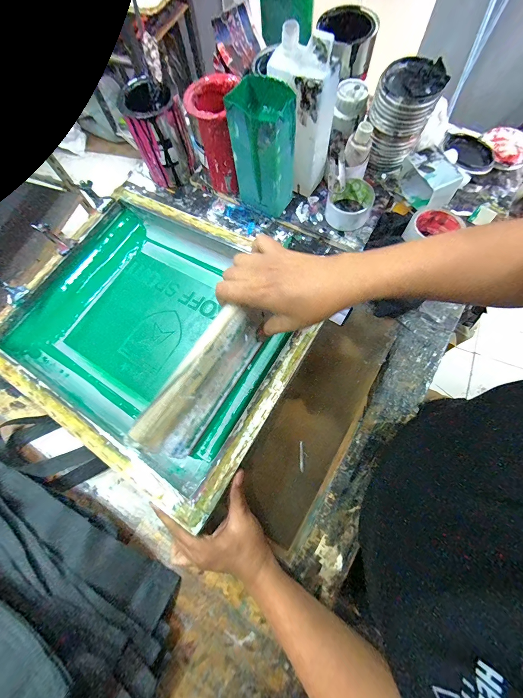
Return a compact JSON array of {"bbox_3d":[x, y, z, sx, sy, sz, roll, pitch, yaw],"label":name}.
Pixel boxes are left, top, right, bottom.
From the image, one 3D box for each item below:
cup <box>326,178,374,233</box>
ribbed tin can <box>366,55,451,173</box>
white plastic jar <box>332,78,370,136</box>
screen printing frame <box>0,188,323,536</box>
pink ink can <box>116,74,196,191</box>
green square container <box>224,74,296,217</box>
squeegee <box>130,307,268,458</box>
[{"bbox_3d":[0.166,-0.268,0.516,0.074,0.056,0.080,-1,72,3],"label":"cup"},{"bbox_3d":[0.249,-0.424,0.499,0.102,0.131,0.104,-1,72,3],"label":"ribbed tin can"},{"bbox_3d":[0.166,-0.459,0.518,0.059,0.051,0.071,11,73,7],"label":"white plastic jar"},{"bbox_3d":[-0.175,-0.044,0.454,0.481,0.058,0.388,27,75,19],"label":"screen printing frame"},{"bbox_3d":[-0.201,-0.422,0.543,0.095,0.141,0.096,-1,72,3],"label":"pink ink can"},{"bbox_3d":[0.008,-0.330,0.463,0.092,0.184,0.080,37,78,14],"label":"green square container"},{"bbox_3d":[-0.067,0.031,0.310,0.028,0.104,0.178,25,74,28],"label":"squeegee"}]

